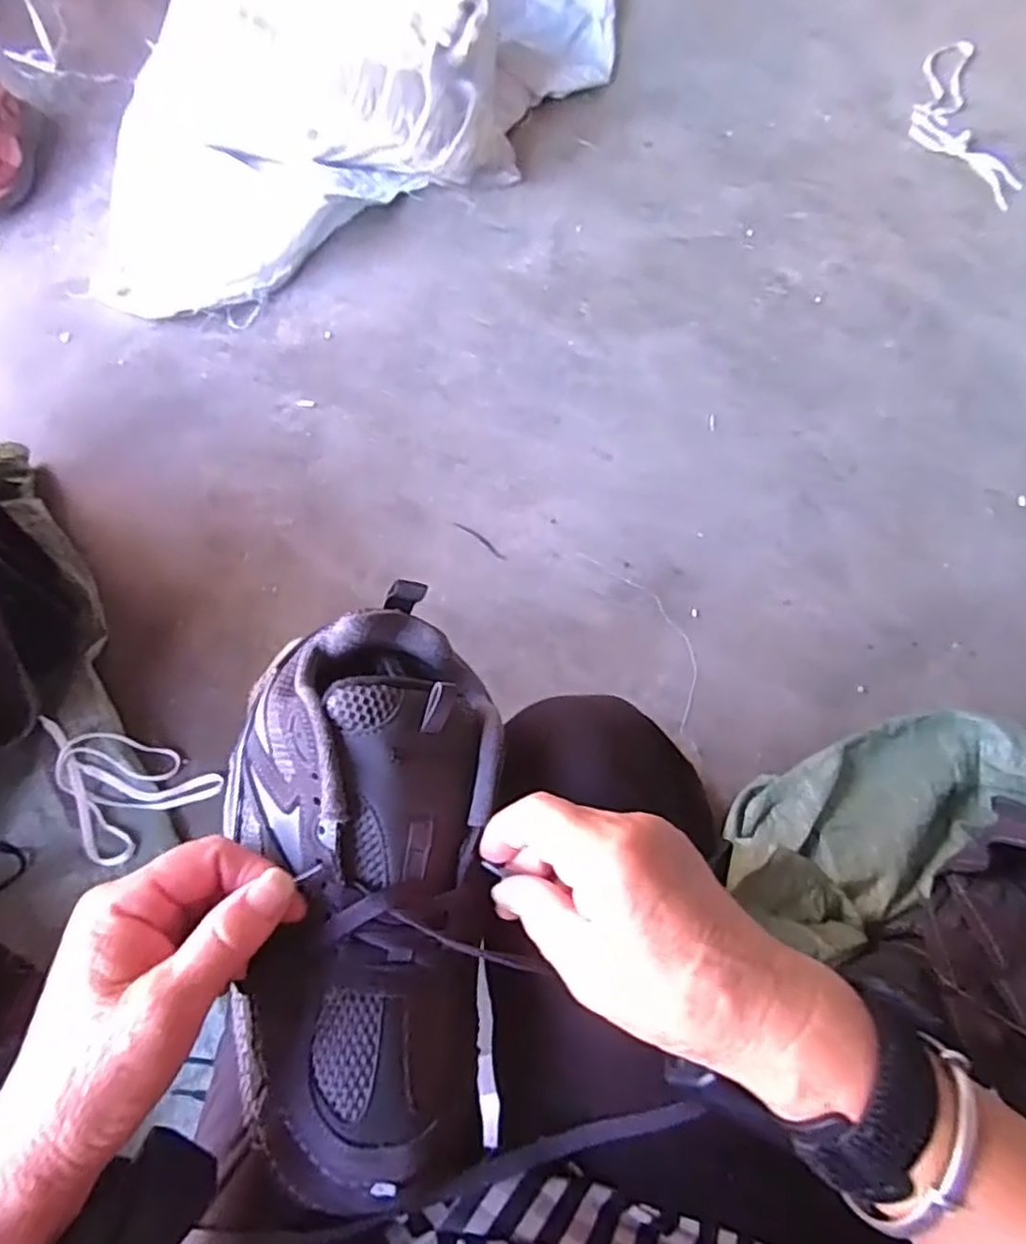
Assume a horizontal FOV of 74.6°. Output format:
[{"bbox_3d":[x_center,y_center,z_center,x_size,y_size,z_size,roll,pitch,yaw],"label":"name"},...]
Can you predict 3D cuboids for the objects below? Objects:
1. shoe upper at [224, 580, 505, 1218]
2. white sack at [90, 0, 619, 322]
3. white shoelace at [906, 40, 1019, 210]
[{"bbox_3d":[-0.066,0.114,0.299,0.117,0.071,0.255,-2,80,-3],"label":"shoe upper"},{"bbox_3d":[-0.201,-0.923,1.040,1.154,0.237,0.464,-42,77,-15],"label":"white sack"},{"bbox_3d":[0.771,-0.890,1.185,0.149,0.027,0.417,0,68,5],"label":"white shoelace"}]

